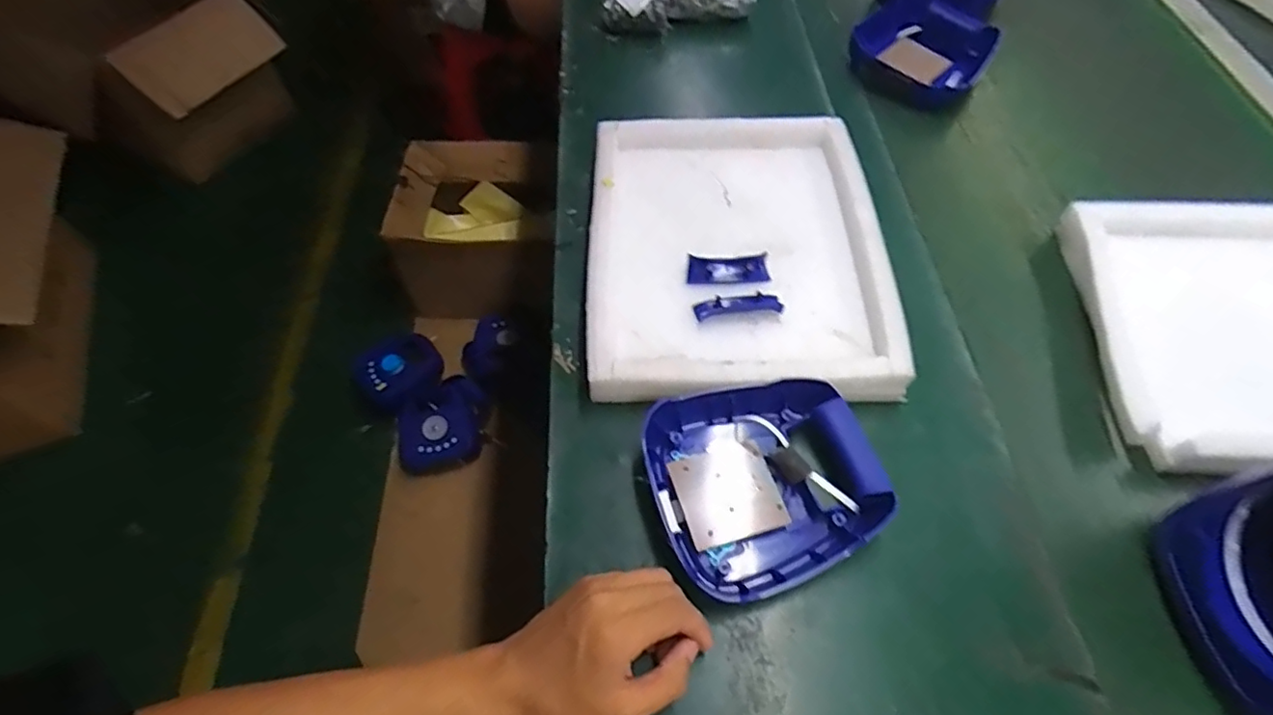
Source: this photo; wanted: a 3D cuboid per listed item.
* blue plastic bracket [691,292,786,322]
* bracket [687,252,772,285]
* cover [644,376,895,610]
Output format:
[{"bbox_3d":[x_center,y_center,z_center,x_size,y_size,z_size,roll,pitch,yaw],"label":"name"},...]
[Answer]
[{"bbox_3d":[0.098,-0.050,0.586,0.084,0.008,0.021,-8,58,-7],"label":"blue plastic bracket"},{"bbox_3d":[0.092,-0.088,0.608,0.081,0.007,0.037,0,57,-2],"label":"bracket"},{"bbox_3d":[0.106,0.101,0.497,0.187,0.045,0.167,-13,58,-10],"label":"cover"}]

